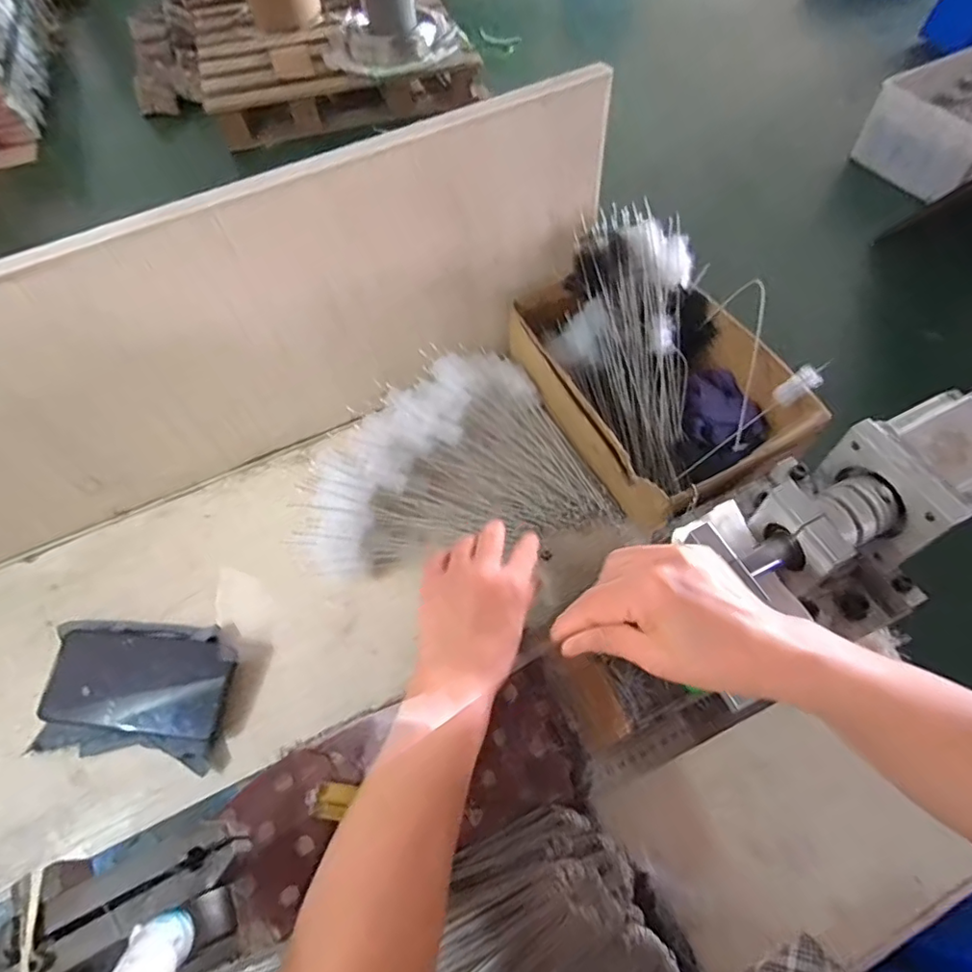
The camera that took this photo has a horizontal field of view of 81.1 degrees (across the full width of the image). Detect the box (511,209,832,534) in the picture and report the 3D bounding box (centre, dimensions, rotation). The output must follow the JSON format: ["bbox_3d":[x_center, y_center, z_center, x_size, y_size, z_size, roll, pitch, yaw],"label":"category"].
[{"bbox_3d":[0.168,-0.118,0.566,0.197,0.116,0.289,-25,62,-11],"label":"box"}]

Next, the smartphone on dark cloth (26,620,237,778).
[{"bbox_3d":[-0.301,0.173,0.495,0.172,0.031,0.115,5,60,6],"label":"smartphone on dark cloth"}]

